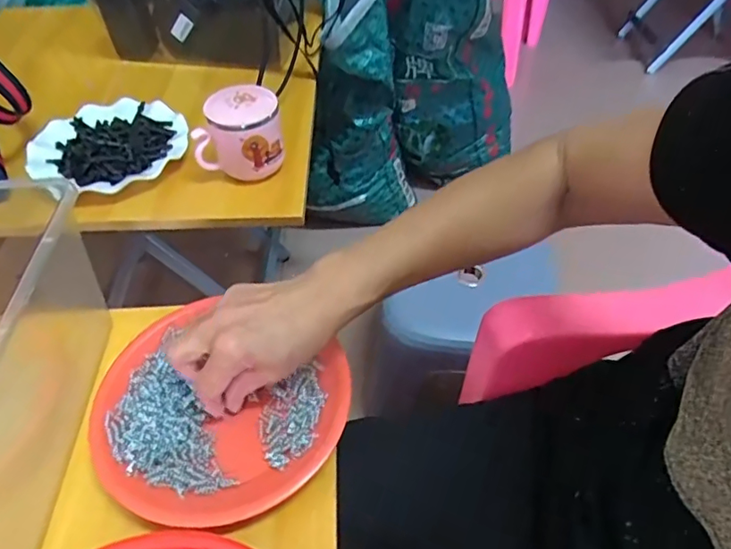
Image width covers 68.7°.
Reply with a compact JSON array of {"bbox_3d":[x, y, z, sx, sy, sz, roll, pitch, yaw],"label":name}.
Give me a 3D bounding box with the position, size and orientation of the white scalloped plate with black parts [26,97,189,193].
[{"bbox_3d":[-0.313,-0.168,0.663,0.185,0.024,0.168,13,50,13],"label":"white scalloped plate with black parts"}]

